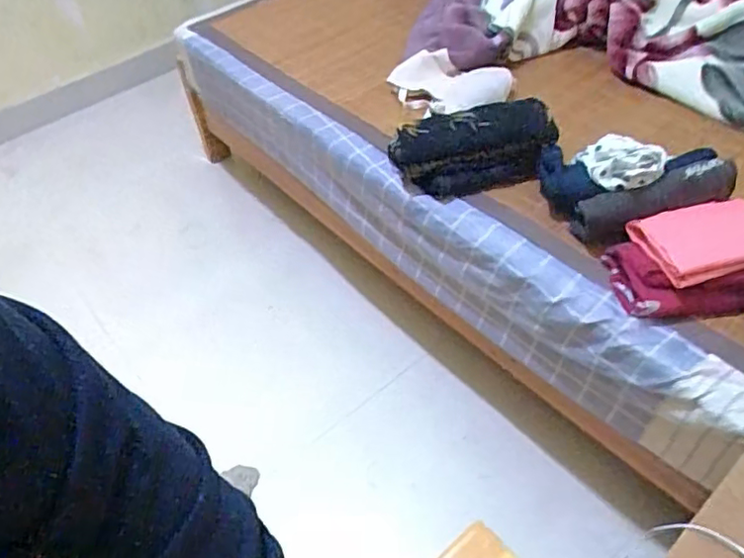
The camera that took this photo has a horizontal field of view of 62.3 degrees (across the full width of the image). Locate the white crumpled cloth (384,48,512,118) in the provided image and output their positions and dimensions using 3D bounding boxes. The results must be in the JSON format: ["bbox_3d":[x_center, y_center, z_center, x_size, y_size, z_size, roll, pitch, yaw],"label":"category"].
[{"bbox_3d":[0.171,-0.439,1.426,0.267,0.059,0.188,26,56,26],"label":"white crumpled cloth"}]

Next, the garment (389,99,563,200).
[{"bbox_3d":[0.200,-0.259,1.222,0.298,0.111,0.167,-14,49,-7],"label":"garment"}]

